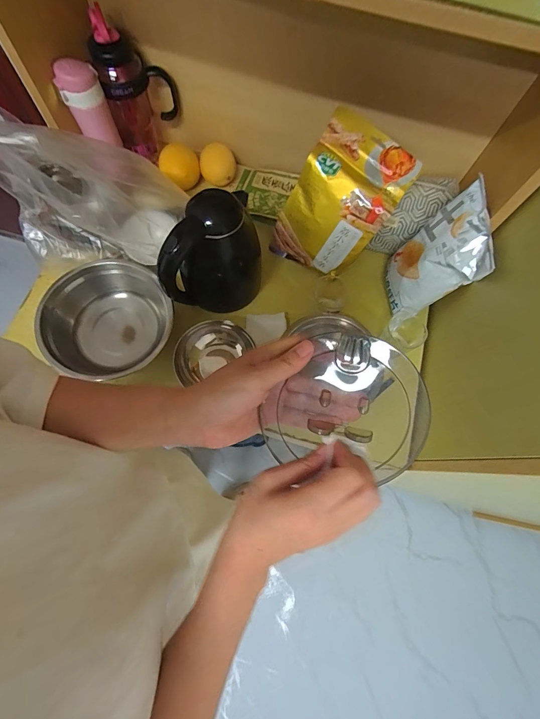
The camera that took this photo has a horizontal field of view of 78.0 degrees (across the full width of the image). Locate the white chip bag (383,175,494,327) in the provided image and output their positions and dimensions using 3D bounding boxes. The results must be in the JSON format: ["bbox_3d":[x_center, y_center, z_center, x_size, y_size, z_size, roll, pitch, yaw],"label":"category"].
[{"bbox_3d":[0.287,-0.170,0.594,0.093,0.202,0.151,-2,72,-4],"label":"white chip bag"}]

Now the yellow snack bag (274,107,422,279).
[{"bbox_3d":[0.122,-0.282,0.625,0.175,0.272,0.076,34,47,-4],"label":"yellow snack bag"}]

